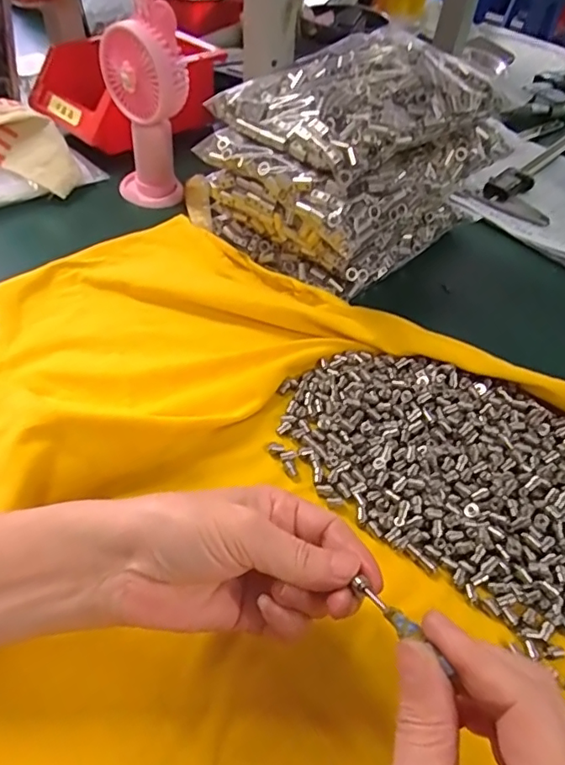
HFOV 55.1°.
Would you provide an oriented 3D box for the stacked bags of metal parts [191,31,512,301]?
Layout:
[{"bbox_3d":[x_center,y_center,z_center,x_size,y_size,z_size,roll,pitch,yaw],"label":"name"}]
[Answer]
[{"bbox_3d":[0.063,-0.186,0.456,0.211,0.136,0.158,-33,59,-30],"label":"stacked bags of metal parts"}]

